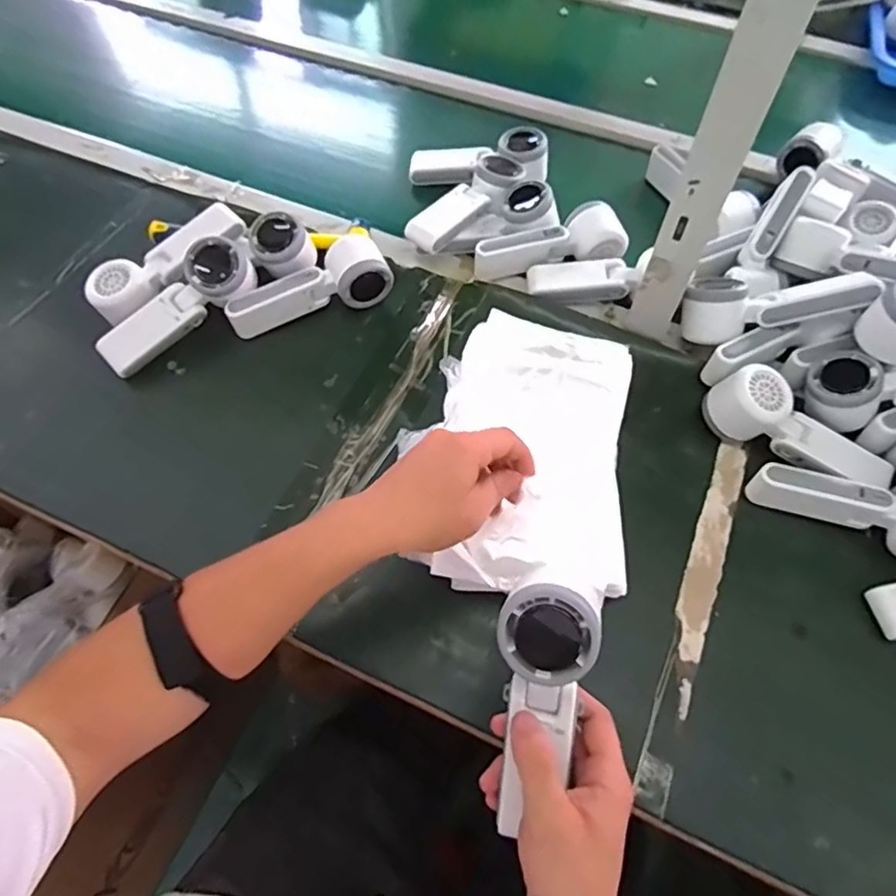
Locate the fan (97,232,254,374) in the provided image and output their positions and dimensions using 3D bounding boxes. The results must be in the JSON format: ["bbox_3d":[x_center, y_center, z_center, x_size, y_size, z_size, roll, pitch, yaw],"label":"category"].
[{"bbox_3d":[-0.266,-0.137,0.605,0.170,0.049,0.053,-40,67,-1],"label":"fan"}]

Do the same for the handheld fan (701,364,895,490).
[{"bbox_3d":[0.313,-0.014,0.544,0.166,0.062,0.054,30,64,15],"label":"handheld fan"}]

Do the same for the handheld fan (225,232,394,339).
[{"bbox_3d":[-0.142,-0.159,0.631,0.166,0.056,0.056,-28,64,-16],"label":"handheld fan"}]

